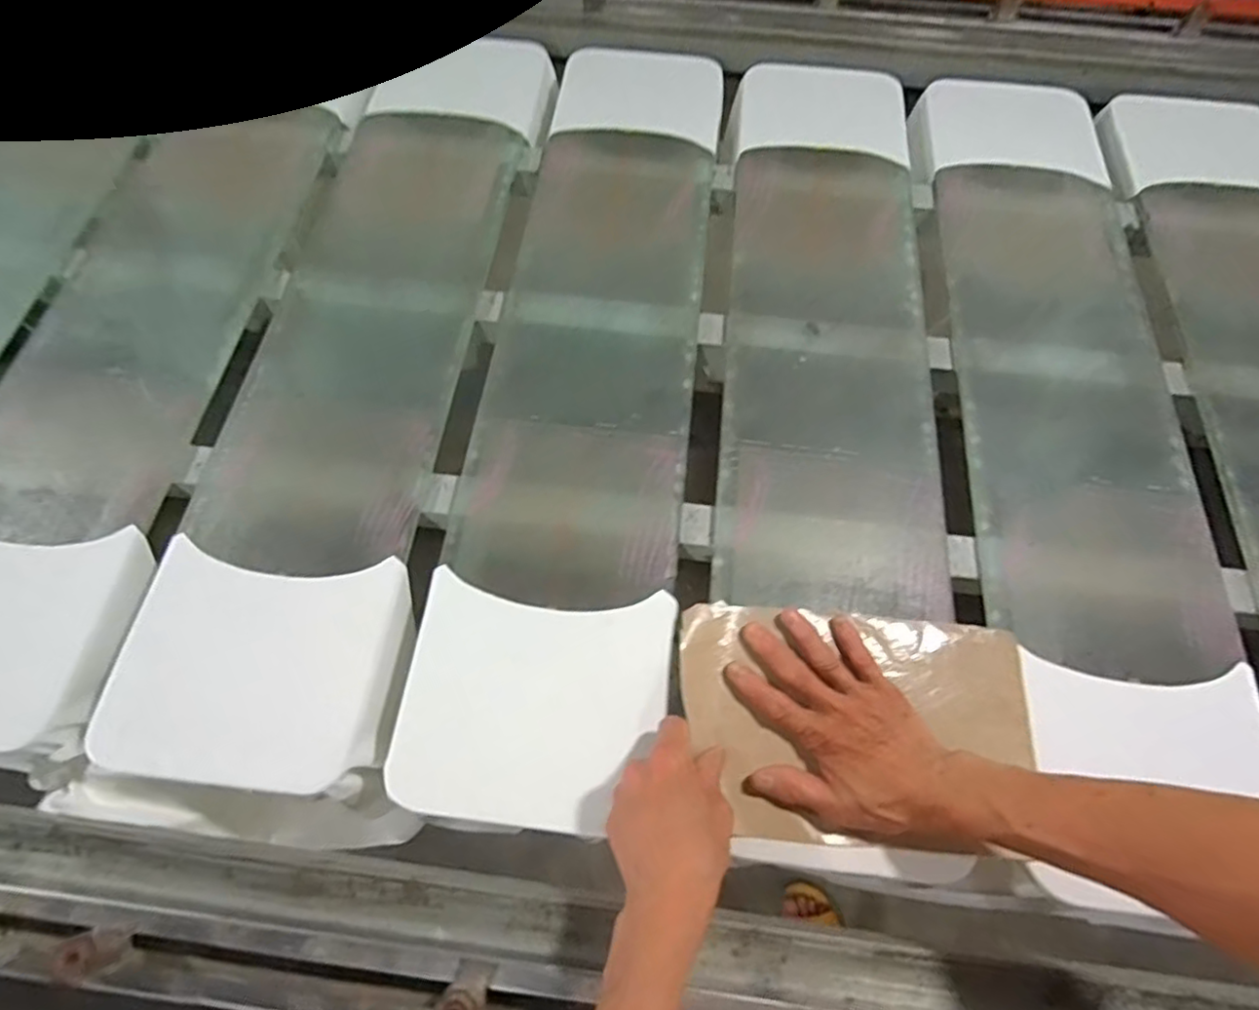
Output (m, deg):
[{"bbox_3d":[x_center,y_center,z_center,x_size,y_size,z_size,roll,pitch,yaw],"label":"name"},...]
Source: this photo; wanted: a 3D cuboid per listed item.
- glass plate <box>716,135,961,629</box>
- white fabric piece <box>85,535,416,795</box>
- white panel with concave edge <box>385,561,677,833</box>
[{"bbox_3d":[0.200,-0.168,0.637,0.206,0.010,0.564,6,64,1],"label":"glass plate"},{"bbox_3d":[-0.293,0.128,0.504,0.220,0.037,0.180,3,65,1],"label":"white fabric piece"},{"bbox_3d":[-0.073,0.150,0.484,0.198,0.016,0.176,7,63,4],"label":"white panel with concave edge"}]

